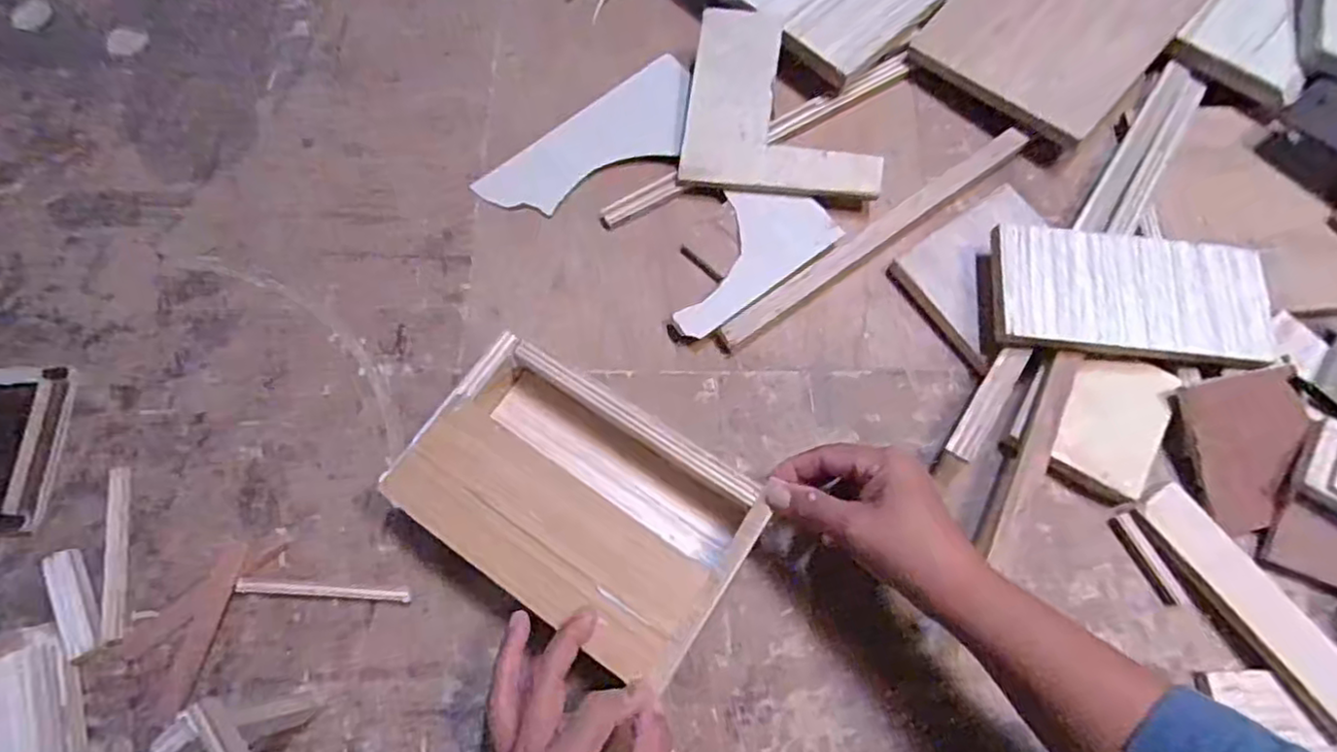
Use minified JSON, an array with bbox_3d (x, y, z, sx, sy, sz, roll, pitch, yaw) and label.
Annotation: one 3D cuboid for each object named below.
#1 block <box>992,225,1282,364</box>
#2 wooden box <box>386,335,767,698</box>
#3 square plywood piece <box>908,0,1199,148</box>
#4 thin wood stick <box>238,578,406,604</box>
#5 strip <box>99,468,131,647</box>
[{"bbox_3d":[0.332,-0.058,0.487,0.191,0.026,0.091,6,71,2],"label":"block"},{"bbox_3d":[-0.057,0.082,0.442,0.213,0.053,0.136,32,74,11],"label":"wooden box"},{"bbox_3d":[0.342,-0.318,0.570,0.158,0.014,0.229,42,88,14],"label":"square plywood piece"},{"bbox_3d":[-0.231,0.144,0.449,0.114,0.005,0.009,3,71,1],"label":"thin wood stick"},{"bbox_3d":[-0.381,0.122,0.462,0.015,0.006,0.121,-14,71,-5],"label":"strip"}]

